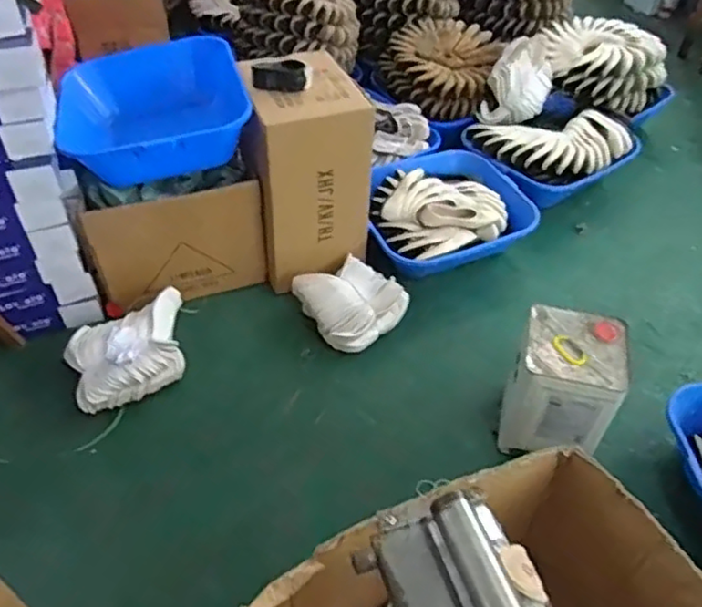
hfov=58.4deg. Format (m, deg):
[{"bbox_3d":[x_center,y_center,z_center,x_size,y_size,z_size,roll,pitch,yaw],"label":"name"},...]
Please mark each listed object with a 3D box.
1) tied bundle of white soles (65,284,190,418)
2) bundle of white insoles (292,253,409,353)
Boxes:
[{"bbox_3d":[-0.623,0.149,1.810,0.345,0.139,0.279,-19,49,-19],"label":"tied bundle of white soles"},{"bbox_3d":[0.002,-0.011,1.970,0.274,0.171,0.282,-23,50,-22],"label":"bundle of white insoles"}]

